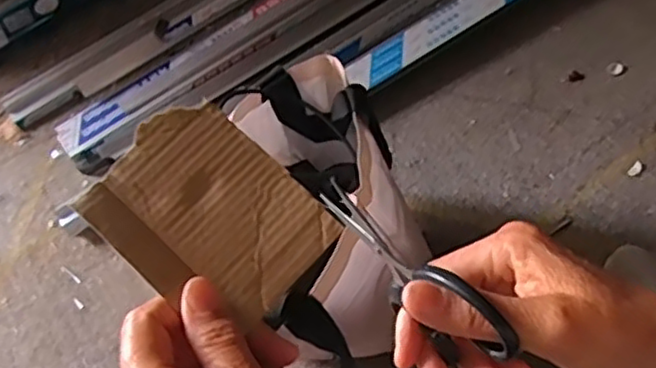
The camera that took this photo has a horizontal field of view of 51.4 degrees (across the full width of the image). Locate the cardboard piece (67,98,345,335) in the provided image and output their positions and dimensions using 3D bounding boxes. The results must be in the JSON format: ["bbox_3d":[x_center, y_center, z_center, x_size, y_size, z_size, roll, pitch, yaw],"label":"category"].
[{"bbox_3d":[-0.055,0.015,0.318,0.099,0.007,0.079,42,77,3],"label":"cardboard piece"}]

